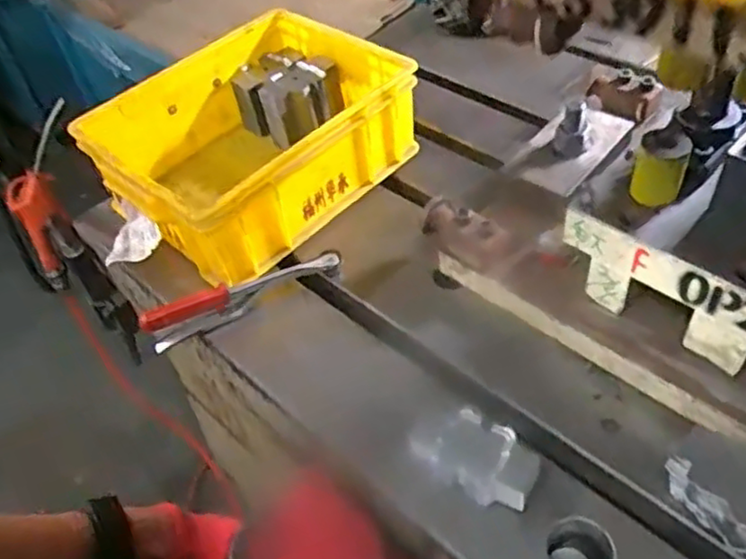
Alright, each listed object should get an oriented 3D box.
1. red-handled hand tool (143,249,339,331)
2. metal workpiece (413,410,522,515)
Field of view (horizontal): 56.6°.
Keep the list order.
[{"bbox_3d":[-0.139,0.012,0.741,0.217,0.028,0.020,-20,48,-11],"label":"red-handled hand tool"},{"bbox_3d":[0.086,0.146,0.581,0.098,0.030,0.056,24,54,26],"label":"metal workpiece"}]

